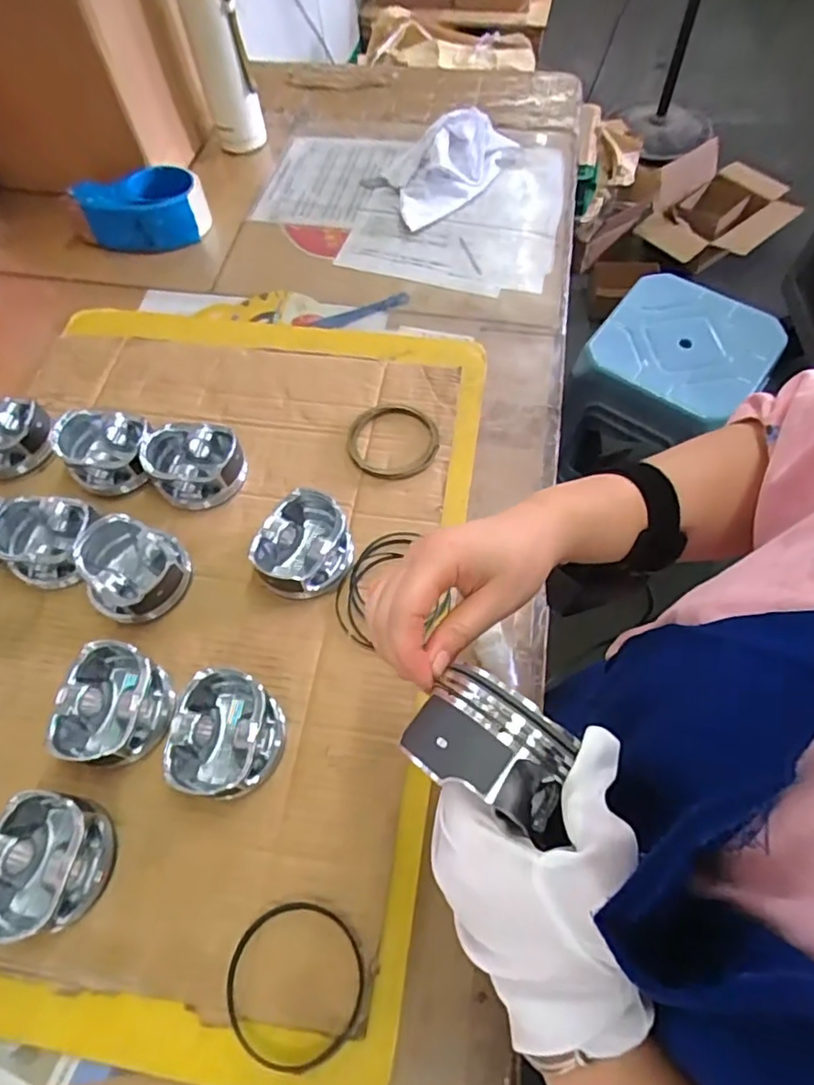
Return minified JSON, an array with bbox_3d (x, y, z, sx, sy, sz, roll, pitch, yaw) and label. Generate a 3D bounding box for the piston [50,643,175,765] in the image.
[{"bbox_3d":[-0.222,0.126,0.453,0.072,0.049,0.084,8,63,5],"label":"piston"}]

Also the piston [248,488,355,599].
[{"bbox_3d":[-0.088,0.004,0.515,0.077,0.044,0.092,15,64,9],"label":"piston"}]

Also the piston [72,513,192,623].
[{"bbox_3d":[-0.238,0.020,0.507,0.089,0.054,0.082,0,62,1],"label":"piston"}]

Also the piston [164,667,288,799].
[{"bbox_3d":[-0.132,0.145,0.441,0.077,0.044,0.086,8,63,5],"label":"piston"}]

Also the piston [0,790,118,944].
[{"bbox_3d":[-0.245,0.221,0.404,0.075,0.046,0.088,10,63,6],"label":"piston"}]

